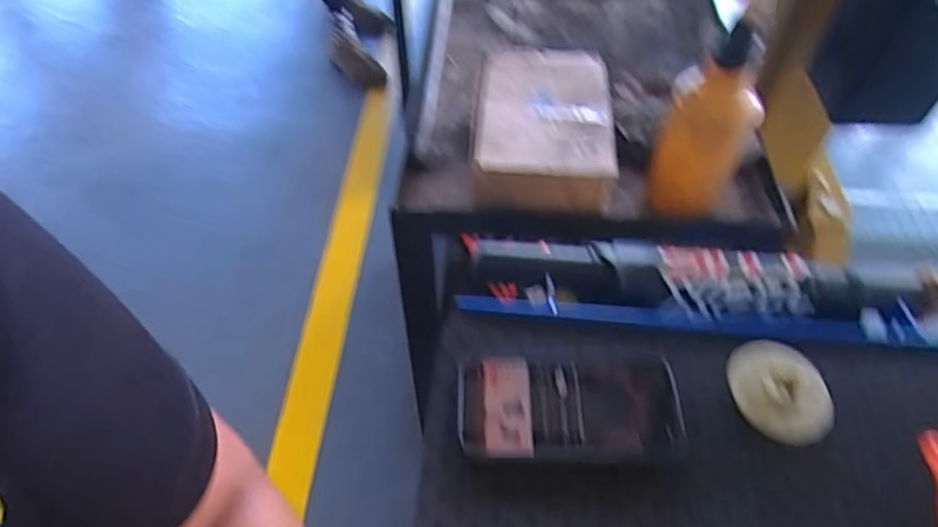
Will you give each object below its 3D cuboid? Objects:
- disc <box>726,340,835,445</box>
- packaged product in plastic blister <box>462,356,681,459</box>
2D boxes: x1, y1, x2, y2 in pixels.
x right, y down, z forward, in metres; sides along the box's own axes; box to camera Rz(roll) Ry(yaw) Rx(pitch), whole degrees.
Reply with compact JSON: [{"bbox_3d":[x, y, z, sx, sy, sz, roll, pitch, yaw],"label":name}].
[{"bbox_3d":[0.212,0.087,0.425,0.054,0.023,0.070,-9,53,-8],"label":"disc"},{"bbox_3d":[0.069,0.096,0.424,0.151,0.019,0.074,1,52,0],"label":"packaged product in plastic blister"}]

